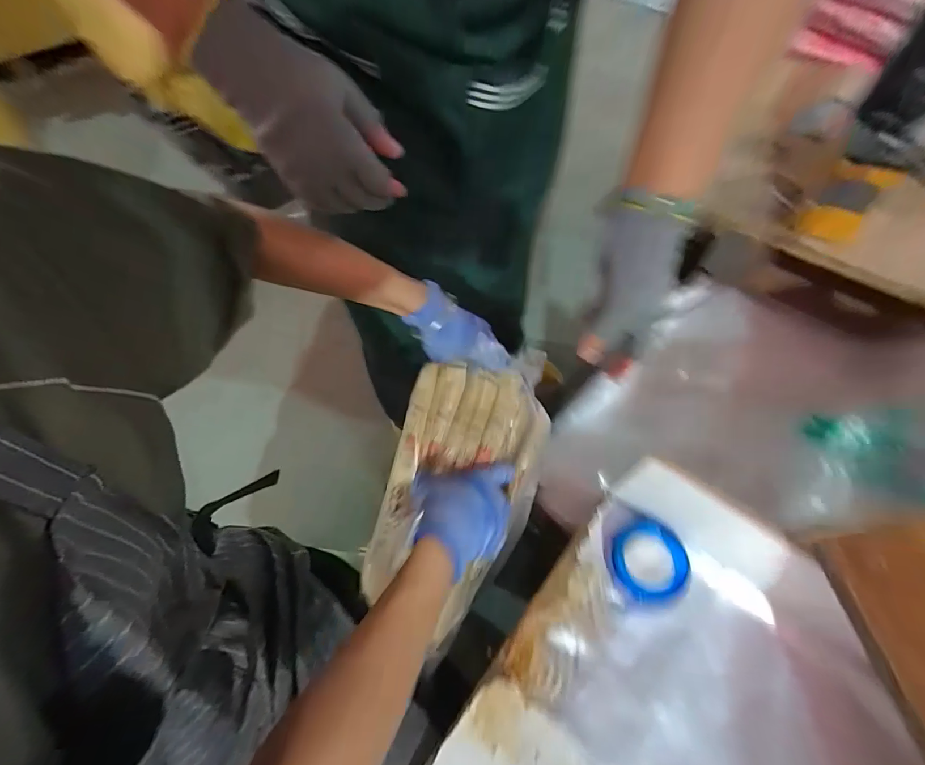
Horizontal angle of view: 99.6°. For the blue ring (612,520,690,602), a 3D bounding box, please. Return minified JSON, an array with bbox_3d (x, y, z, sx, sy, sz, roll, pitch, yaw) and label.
[{"bbox_3d":[0.175,0.167,0.368,0.065,0.027,0.061,0,60,0],"label":"blue ring"}]

